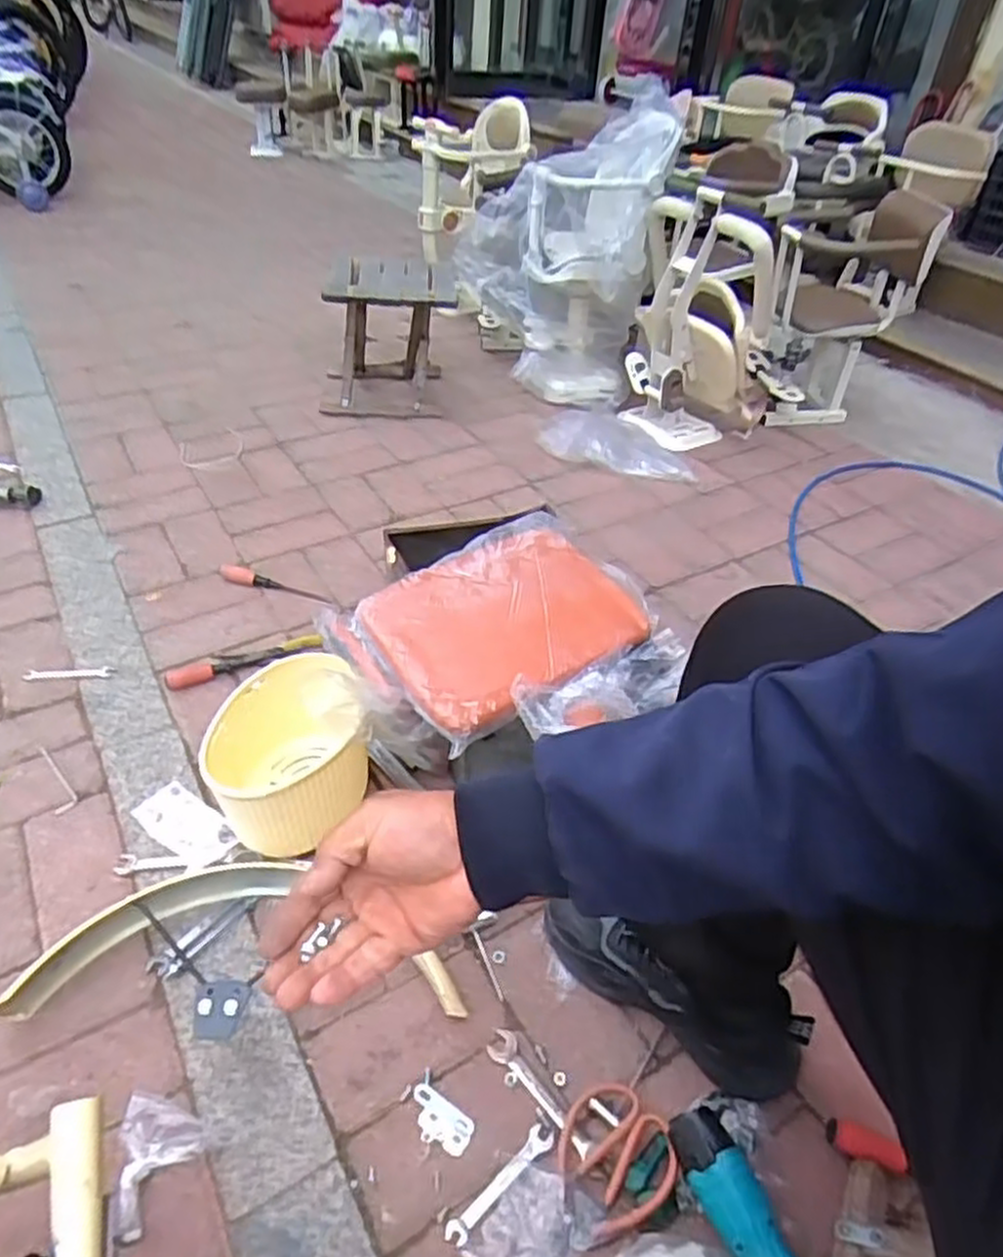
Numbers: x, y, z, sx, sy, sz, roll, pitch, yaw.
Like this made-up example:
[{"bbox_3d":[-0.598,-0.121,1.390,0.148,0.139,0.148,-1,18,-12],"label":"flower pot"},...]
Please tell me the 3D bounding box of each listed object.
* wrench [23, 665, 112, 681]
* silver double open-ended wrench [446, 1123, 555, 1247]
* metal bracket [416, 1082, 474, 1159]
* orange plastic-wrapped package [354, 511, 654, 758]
[{"bbox_3d":[-0.649,0.068,1.151,0.118,0.007,0.025,-3,41,-9],"label":"wrench"},{"bbox_3d":[-0.001,0.490,0.680,0.118,0.010,0.021,-30,51,-34],"label":"silver double open-ended wrench"},{"bbox_3d":[-0.059,0.462,0.721,0.067,0.005,0.038,27,45,24],"label":"metal bracket"},{"bbox_3d":[0.008,-0.014,0.977,0.343,0.028,0.260,-31,62,-24],"label":"orange plastic-wrapped package"}]

